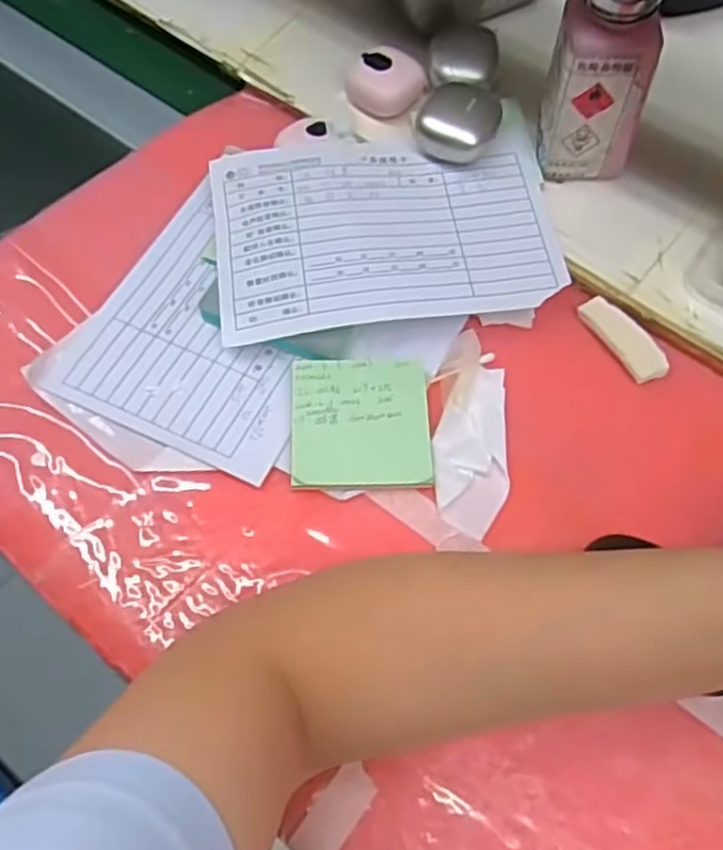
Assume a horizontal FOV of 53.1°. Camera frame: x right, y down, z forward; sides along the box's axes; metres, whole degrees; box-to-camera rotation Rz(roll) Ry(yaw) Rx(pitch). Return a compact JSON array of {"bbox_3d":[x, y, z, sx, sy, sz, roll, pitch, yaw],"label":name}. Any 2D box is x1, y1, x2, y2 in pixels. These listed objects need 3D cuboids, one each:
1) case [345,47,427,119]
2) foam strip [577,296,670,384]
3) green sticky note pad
[{"bbox_3d":[0.017,-0.238,0.501,0.052,0.021,0.048,-14,64,-7],"label":"case"},{"bbox_3d":[0.158,-0.054,0.436,0.023,0.005,0.063,-26,66,-13],"label":"foam strip"},{"bbox_3d":[0.000,-0.002,0.404,0.076,0.012,0.076,-2,63,-1],"label":"green sticky note pad"}]

